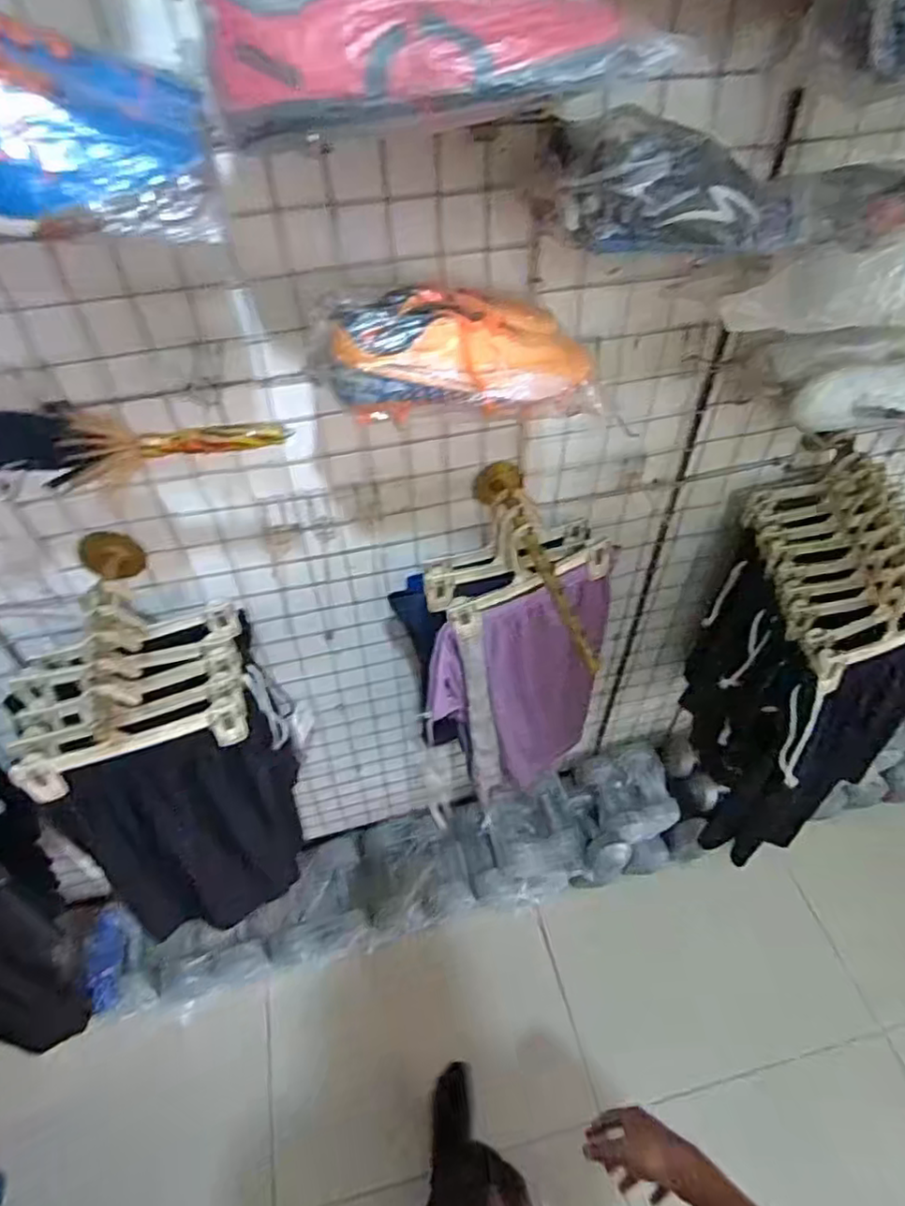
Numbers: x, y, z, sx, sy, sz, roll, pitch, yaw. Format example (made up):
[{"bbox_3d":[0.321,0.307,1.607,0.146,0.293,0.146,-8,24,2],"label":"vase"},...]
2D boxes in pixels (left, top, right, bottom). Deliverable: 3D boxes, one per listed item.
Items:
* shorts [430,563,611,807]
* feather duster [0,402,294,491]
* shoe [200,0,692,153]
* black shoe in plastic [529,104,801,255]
[{"bbox_3d":[0.118,0.156,1.021,0.298,0.463,0.070,-20,51,-17],"label":"shorts"},{"bbox_3d":[-0.302,-0.131,0.539,0.301,0.075,0.068,3,48,3],"label":"feather duster"},{"bbox_3d":[-0.012,-0.341,0.387,0.280,0.080,0.075,-3,48,-3],"label":"shoe"},{"bbox_3d":[0.174,-0.341,0.515,0.206,0.078,0.088,1,48,1],"label":"black shoe in plastic"}]

